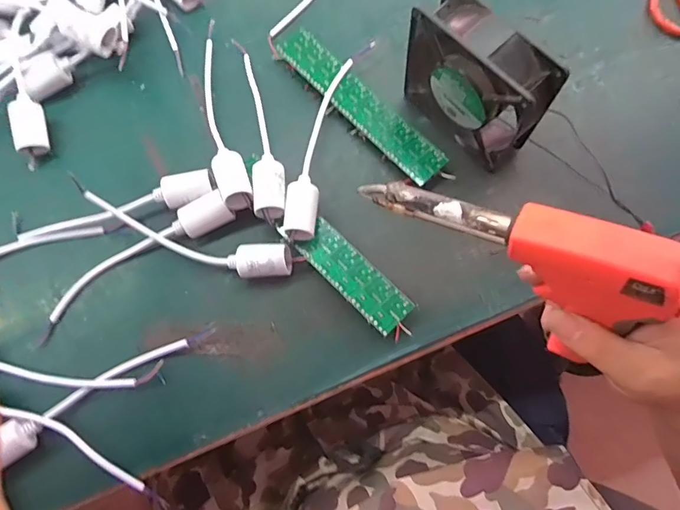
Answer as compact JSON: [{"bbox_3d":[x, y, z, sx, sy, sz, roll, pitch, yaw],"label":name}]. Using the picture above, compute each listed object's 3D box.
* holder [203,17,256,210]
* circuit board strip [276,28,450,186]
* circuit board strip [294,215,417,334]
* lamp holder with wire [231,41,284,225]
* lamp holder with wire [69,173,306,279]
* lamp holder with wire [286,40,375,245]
[{"bbox_3d":[-0.117,-0.140,0.437,0.029,0.029,0.216,-15,74,-2],"label":"holder"},{"bbox_3d":[0.018,-0.146,0.445,0.038,0.013,0.204,-42,77,-9],"label":"circuit board strip"},{"bbox_3d":[0.012,0.019,0.397,0.036,0.021,0.108,-43,77,-9],"label":"circuit board strip"},{"bbox_3d":[-0.075,-0.126,0.430,0.029,0.036,0.207,-10,74,-1],"label":"lamp holder with wire"},{"bbox_3d":[-0.133,-0.014,0.399,0.195,0.047,0.033,15,75,6],"label":"lamp holder with wire"},{"bbox_3d":[-0.013,-0.111,0.420,0.034,0.034,0.212,14,75,6],"label":"lamp holder with wire"}]

